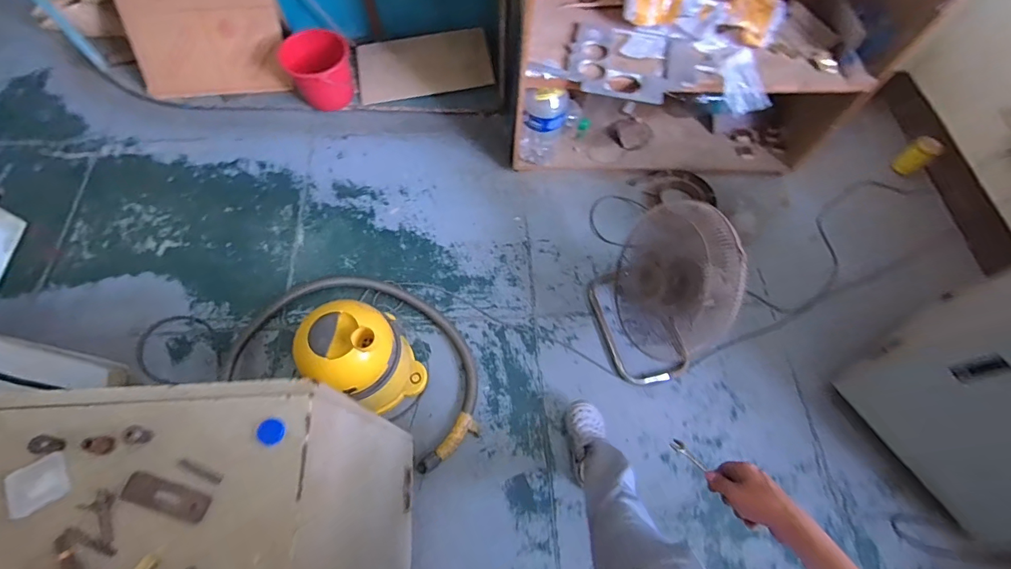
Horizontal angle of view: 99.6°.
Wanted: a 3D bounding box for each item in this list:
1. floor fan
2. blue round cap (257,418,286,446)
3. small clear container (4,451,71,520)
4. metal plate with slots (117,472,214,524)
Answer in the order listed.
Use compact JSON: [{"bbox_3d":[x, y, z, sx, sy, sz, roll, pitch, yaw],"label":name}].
[{"bbox_3d":[0.489,0.002,1.343,0.322,0.541,0.462,-23,68,-12],"label":"floor fan"},{"bbox_3d":[-0.287,0.180,0.524,0.029,0.007,0.031,1,65,-2],"label":"blue round cap"},{"bbox_3d":[-0.532,0.228,0.485,0.057,0.009,0.053,-27,69,-13],"label":"small clear container"},{"bbox_3d":[-0.390,0.245,0.491,0.104,0.006,0.031,13,62,8],"label":"metal plate with slots"}]

